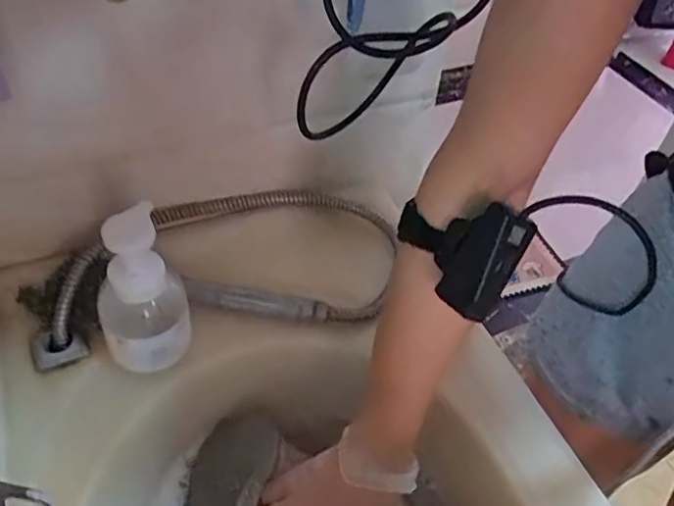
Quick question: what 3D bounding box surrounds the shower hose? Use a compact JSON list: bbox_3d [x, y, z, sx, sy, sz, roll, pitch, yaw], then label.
[{"bbox_3d":[-0.099,-0.008,0.585,0.324,0.054,0.168,-5,48,-8],"label":"shower hose"}]

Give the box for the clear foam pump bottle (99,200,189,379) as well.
[{"bbox_3d":[-0.155,0.034,0.467,0.067,0.143,0.053,-18,51,-20],"label":"clear foam pump bottle"}]

